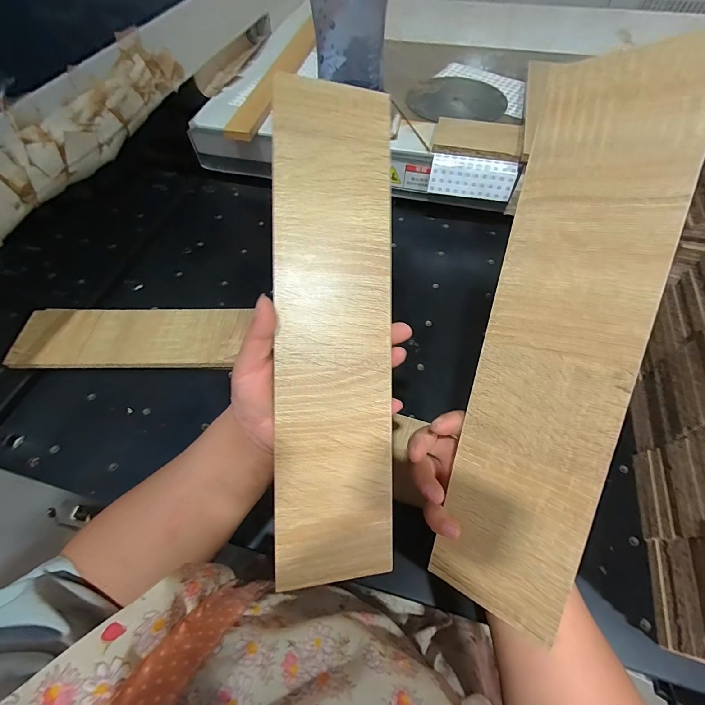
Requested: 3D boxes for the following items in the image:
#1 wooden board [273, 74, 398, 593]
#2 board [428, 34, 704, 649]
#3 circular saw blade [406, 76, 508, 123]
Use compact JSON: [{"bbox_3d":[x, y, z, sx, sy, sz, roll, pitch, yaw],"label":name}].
[{"bbox_3d":[-0.011,-0.013,0.260,0.091,0.005,0.365,-1,90,-15],"label":"wooden board"},{"bbox_3d":[0.133,0.003,0.226,0.088,0.004,0.366,16,99,36],"label":"board"},{"bbox_3d":[0.191,-0.472,0.637,0.172,0.010,0.175,0,58,1],"label":"circular saw blade"}]

